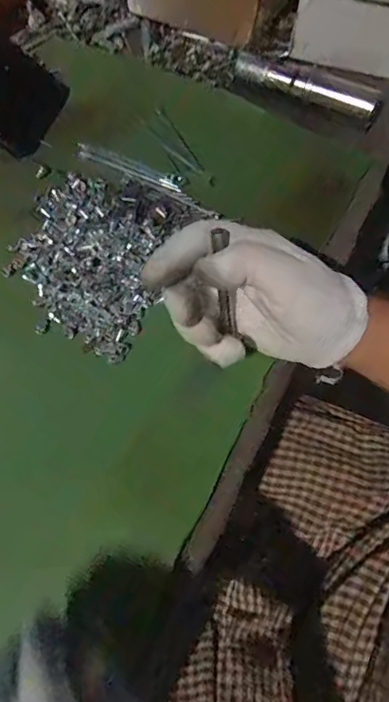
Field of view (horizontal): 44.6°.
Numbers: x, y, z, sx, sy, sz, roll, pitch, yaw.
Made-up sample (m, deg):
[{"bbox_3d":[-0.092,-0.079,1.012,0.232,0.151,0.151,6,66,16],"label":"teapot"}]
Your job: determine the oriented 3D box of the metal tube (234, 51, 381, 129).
[{"bbox_3d":[0.091,-0.217,0.393,0.122,0.025,0.015,24,72,8],"label":"metal tube"}]

